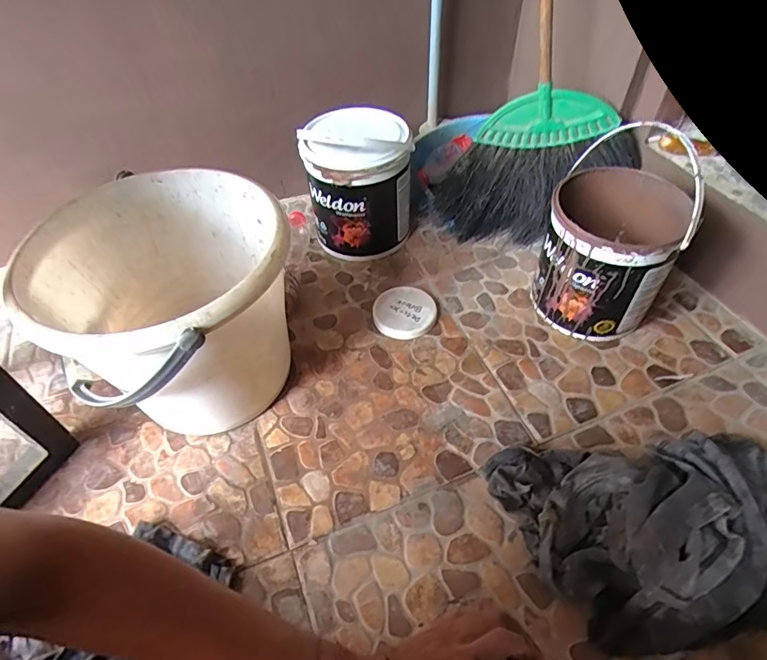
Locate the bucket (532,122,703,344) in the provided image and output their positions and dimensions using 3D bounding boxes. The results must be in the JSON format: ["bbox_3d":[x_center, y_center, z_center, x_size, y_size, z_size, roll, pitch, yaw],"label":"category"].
[{"bbox_3d":[0.323,-0.110,0.694,0.164,0.198,0.178,-1,49,2],"label":"bucket"}]

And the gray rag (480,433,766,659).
[{"bbox_3d":[0.306,0.203,0.493,0.352,0.099,0.210,-3,49,1],"label":"gray rag"}]

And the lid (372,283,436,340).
[{"bbox_3d":[0.031,-0.029,0.753,0.094,0.015,0.099,-39,58,-10],"label":"lid"}]

